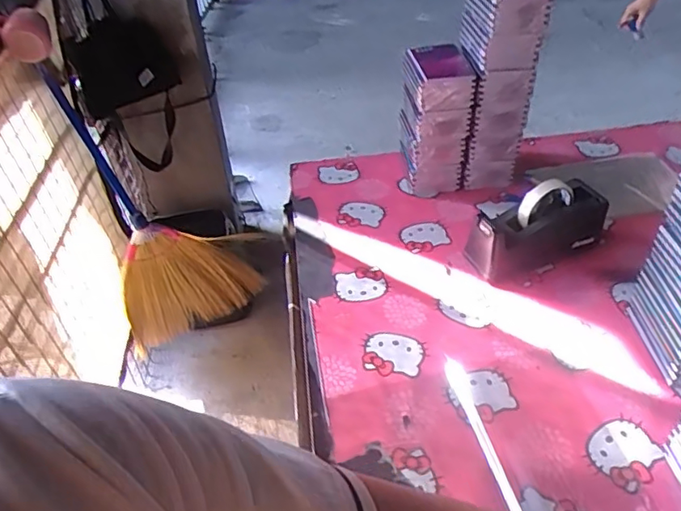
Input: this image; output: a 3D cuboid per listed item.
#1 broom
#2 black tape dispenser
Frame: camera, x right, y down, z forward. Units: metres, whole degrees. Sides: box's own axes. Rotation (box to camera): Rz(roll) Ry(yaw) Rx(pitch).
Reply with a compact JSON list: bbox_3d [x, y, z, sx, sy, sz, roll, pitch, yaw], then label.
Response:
[{"bbox_3d":[-0.489,-0.142,1.695,0.420,0.866,0.116,-16,34,-16],"label":"broom"},{"bbox_3d":[0.292,-0.044,0.867,0.208,0.117,0.081,-15,42,-12],"label":"black tape dispenser"}]

